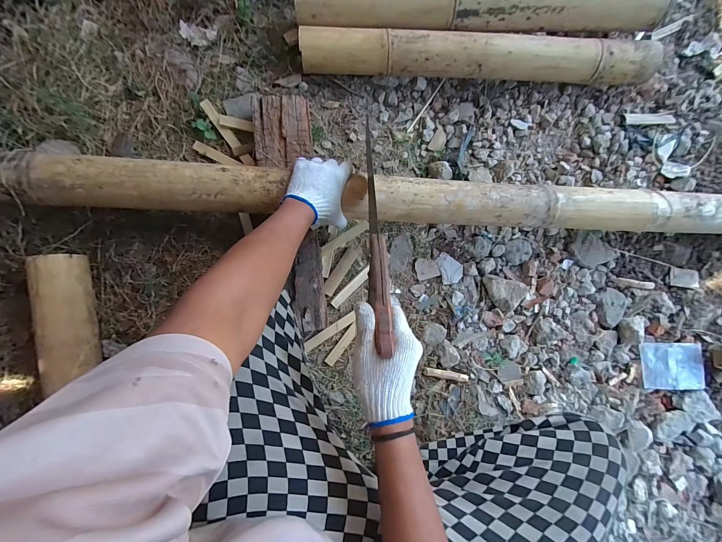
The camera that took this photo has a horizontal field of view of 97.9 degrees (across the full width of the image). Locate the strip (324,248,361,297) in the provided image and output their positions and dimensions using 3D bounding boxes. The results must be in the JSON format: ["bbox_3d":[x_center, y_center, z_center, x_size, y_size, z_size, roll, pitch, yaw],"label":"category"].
[{"bbox_3d":[-0.045,-0.001,0.696,0.028,0.009,0.118,33,84,0],"label":"strip"}]

